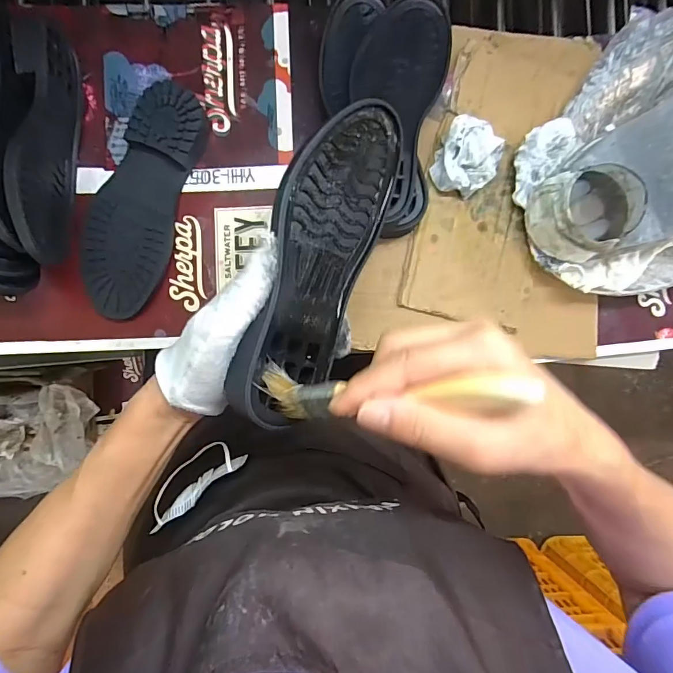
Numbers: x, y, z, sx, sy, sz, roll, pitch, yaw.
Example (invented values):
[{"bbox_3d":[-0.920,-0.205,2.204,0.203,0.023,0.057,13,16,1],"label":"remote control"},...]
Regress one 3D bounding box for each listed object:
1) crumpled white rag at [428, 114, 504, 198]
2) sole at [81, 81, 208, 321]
[{"bbox_3d":[0.119,-0.162,0.382,0.054,0.028,0.066,29,87,-3],"label":"crumpled white rag"},{"bbox_3d":[-0.178,-0.123,0.385,0.076,0.024,0.207,16,88,-3],"label":"sole"}]

